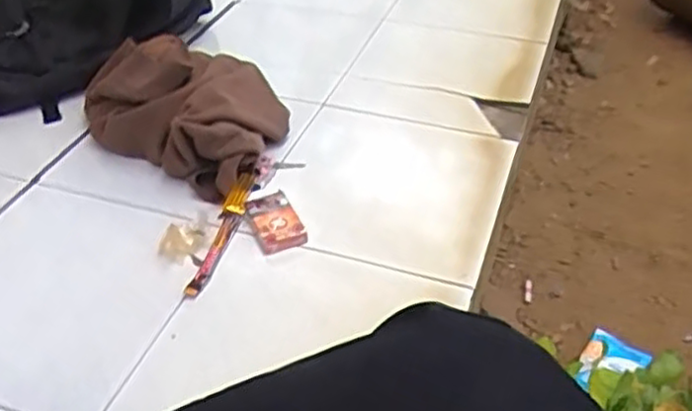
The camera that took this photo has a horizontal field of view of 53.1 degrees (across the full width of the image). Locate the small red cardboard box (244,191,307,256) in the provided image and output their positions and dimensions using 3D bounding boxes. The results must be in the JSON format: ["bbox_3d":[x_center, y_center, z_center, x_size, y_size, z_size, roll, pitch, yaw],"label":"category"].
[{"bbox_3d":[-0.088,0.020,0.844,0.056,0.013,0.086,-20,53,-13],"label":"small red cardboard box"}]

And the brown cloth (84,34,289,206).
[{"bbox_3d":[-0.210,-0.151,0.963,0.298,0.123,0.216,23,48,28],"label":"brown cloth"}]

